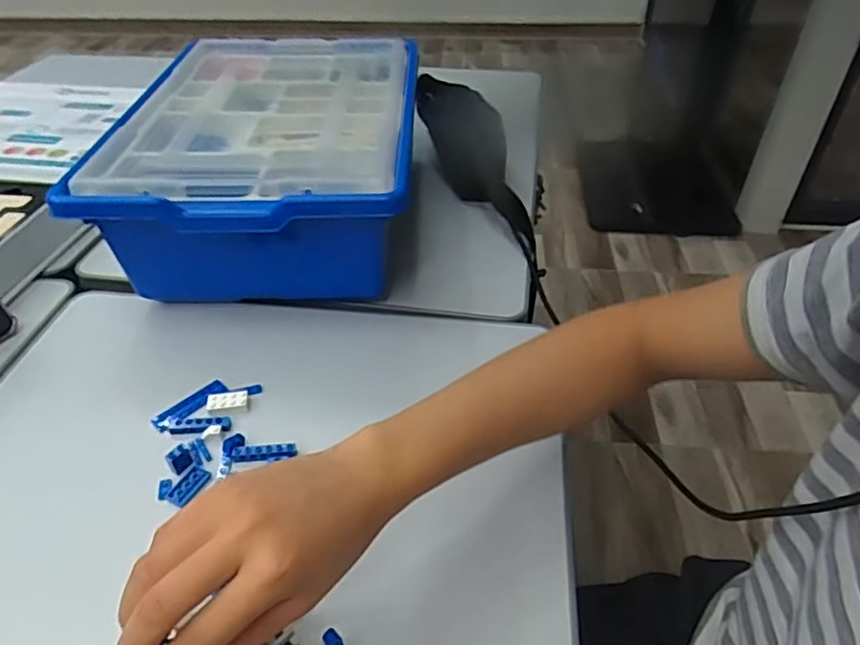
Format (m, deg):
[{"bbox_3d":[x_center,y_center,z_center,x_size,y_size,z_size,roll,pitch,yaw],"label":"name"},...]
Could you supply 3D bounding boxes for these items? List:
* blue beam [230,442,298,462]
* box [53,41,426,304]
[{"bbox_3d":[-0.128,0.100,0.467,0.048,0.008,0.011,-4,41,-4],"label":"blue beam"},{"bbox_3d":[-0.163,-0.177,0.665,0.289,0.139,0.374,0,41,1],"label":"box"}]

